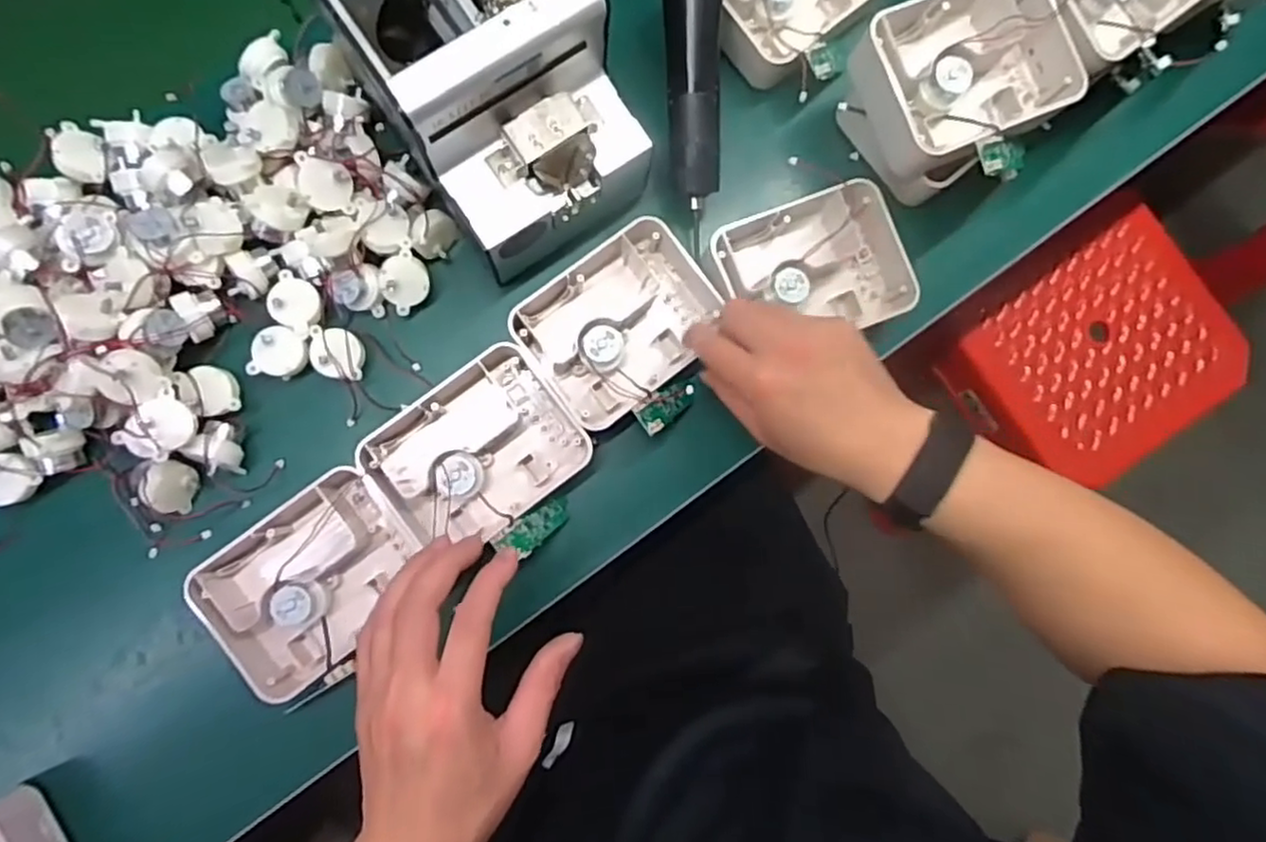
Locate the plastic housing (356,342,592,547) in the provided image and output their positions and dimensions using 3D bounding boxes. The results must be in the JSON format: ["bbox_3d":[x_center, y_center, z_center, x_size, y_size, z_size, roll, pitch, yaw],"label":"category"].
[{"bbox_3d":[-0.101,0.021,0.456,0.126,0.041,0.099,-36,87,-6],"label":"plastic housing"}]

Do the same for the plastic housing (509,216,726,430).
[{"bbox_3d":[-0.007,-0.067,0.474,0.130,0.047,0.099,-39,87,-7],"label":"plastic housing"}]

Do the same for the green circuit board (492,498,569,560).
[{"bbox_3d":[-0.064,0.071,0.452,0.066,0.009,0.022,-30,85,-50],"label":"green circuit board"}]

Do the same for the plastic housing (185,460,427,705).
[{"bbox_3d":[-0.203,0.102,0.444,0.122,0.053,0.099,-36,87,-6],"label":"plastic housing"}]

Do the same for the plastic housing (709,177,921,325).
[{"bbox_3d":[0.123,-0.111,0.483,0.128,0.040,0.099,-14,85,-5],"label":"plastic housing"}]

